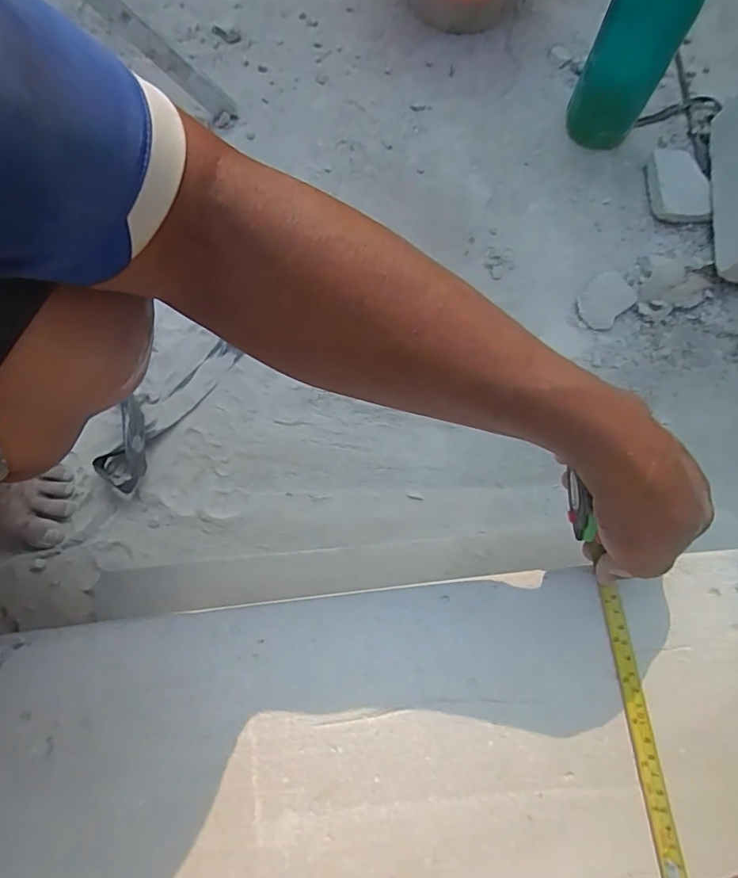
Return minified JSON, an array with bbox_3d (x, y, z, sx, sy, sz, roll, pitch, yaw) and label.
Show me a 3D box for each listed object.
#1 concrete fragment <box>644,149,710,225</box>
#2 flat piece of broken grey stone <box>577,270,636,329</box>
[{"bbox_3d":[0.409,-0.339,0.673,0.075,0.017,0.120,6,72,3],"label":"concrete fragment"},{"bbox_3d":[0.291,-0.171,0.629,0.070,0.012,0.053,-42,76,-12],"label":"flat piece of broken grey stone"}]

